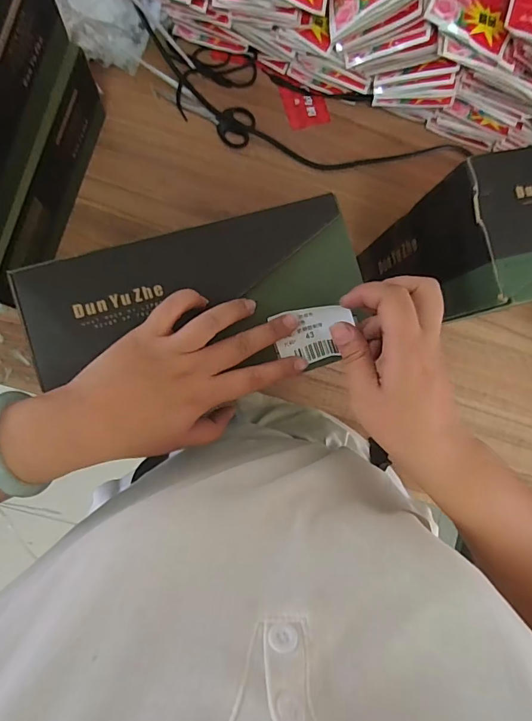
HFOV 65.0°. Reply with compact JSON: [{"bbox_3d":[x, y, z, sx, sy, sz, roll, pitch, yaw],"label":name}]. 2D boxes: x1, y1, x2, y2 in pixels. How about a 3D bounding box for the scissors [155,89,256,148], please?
[{"bbox_3d":[-0.086,-0.394,0.650,0.151,0.004,0.065,35,84,-4],"label":"scissors"}]

